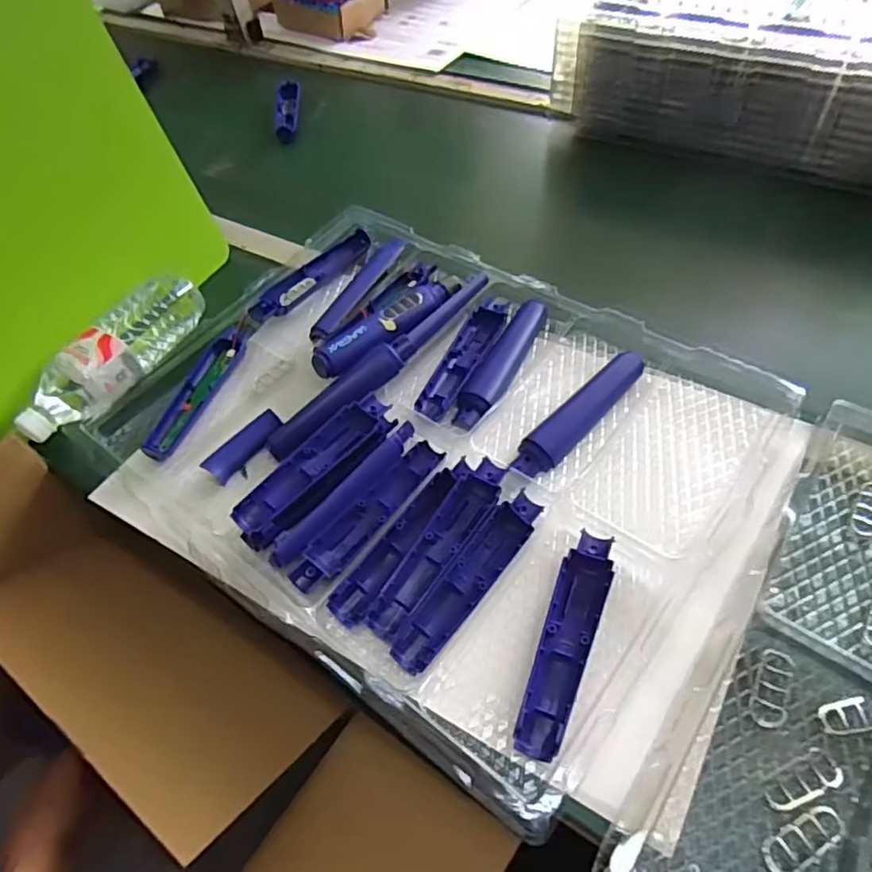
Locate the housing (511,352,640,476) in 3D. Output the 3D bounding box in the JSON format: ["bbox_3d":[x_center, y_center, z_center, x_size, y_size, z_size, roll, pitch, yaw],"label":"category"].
[{"bbox_3d":[0.132,-0.023,0.582,0.036,0.016,0.167,36,64,28],"label":"housing"}]

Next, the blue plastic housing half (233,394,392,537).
[{"bbox_3d":[-0.106,0.026,0.559,0.040,0.027,0.164,34,63,27],"label":"blue plastic housing half"}]

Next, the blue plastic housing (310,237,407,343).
[{"bbox_3d":[-0.083,-0.165,0.709,0.031,0.016,0.171,19,57,19],"label":"blue plastic housing"}]

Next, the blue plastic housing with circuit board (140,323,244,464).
[{"bbox_3d":[-0.243,-0.047,0.639,0.038,0.016,0.160,12,58,17],"label":"blue plastic housing with circuit board"}]

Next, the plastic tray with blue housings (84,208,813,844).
[{"bbox_3d":[-0.009,-0.012,0.579,0.561,0.041,0.432,28,61,24],"label":"plastic tray with blue housings"}]

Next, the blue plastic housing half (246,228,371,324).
[{"bbox_3d":[-0.145,-0.188,0.731,0.034,0.016,0.179,31,65,27],"label":"blue plastic housing half"}]

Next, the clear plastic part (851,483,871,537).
[{"bbox_3d":[0.348,0.058,0.507,0.020,0.004,0.053,27,60,23],"label":"clear plastic part"}]

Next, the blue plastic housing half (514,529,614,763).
[{"bbox_3d":[0.095,0.148,0.460,0.036,0.017,0.164,16,56,17],"label":"blue plastic housing half"}]

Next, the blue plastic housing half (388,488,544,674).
[{"bbox_3d":[0.027,0.110,0.493,0.033,0.022,0.166,32,62,26],"label":"blue plastic housing half"}]

